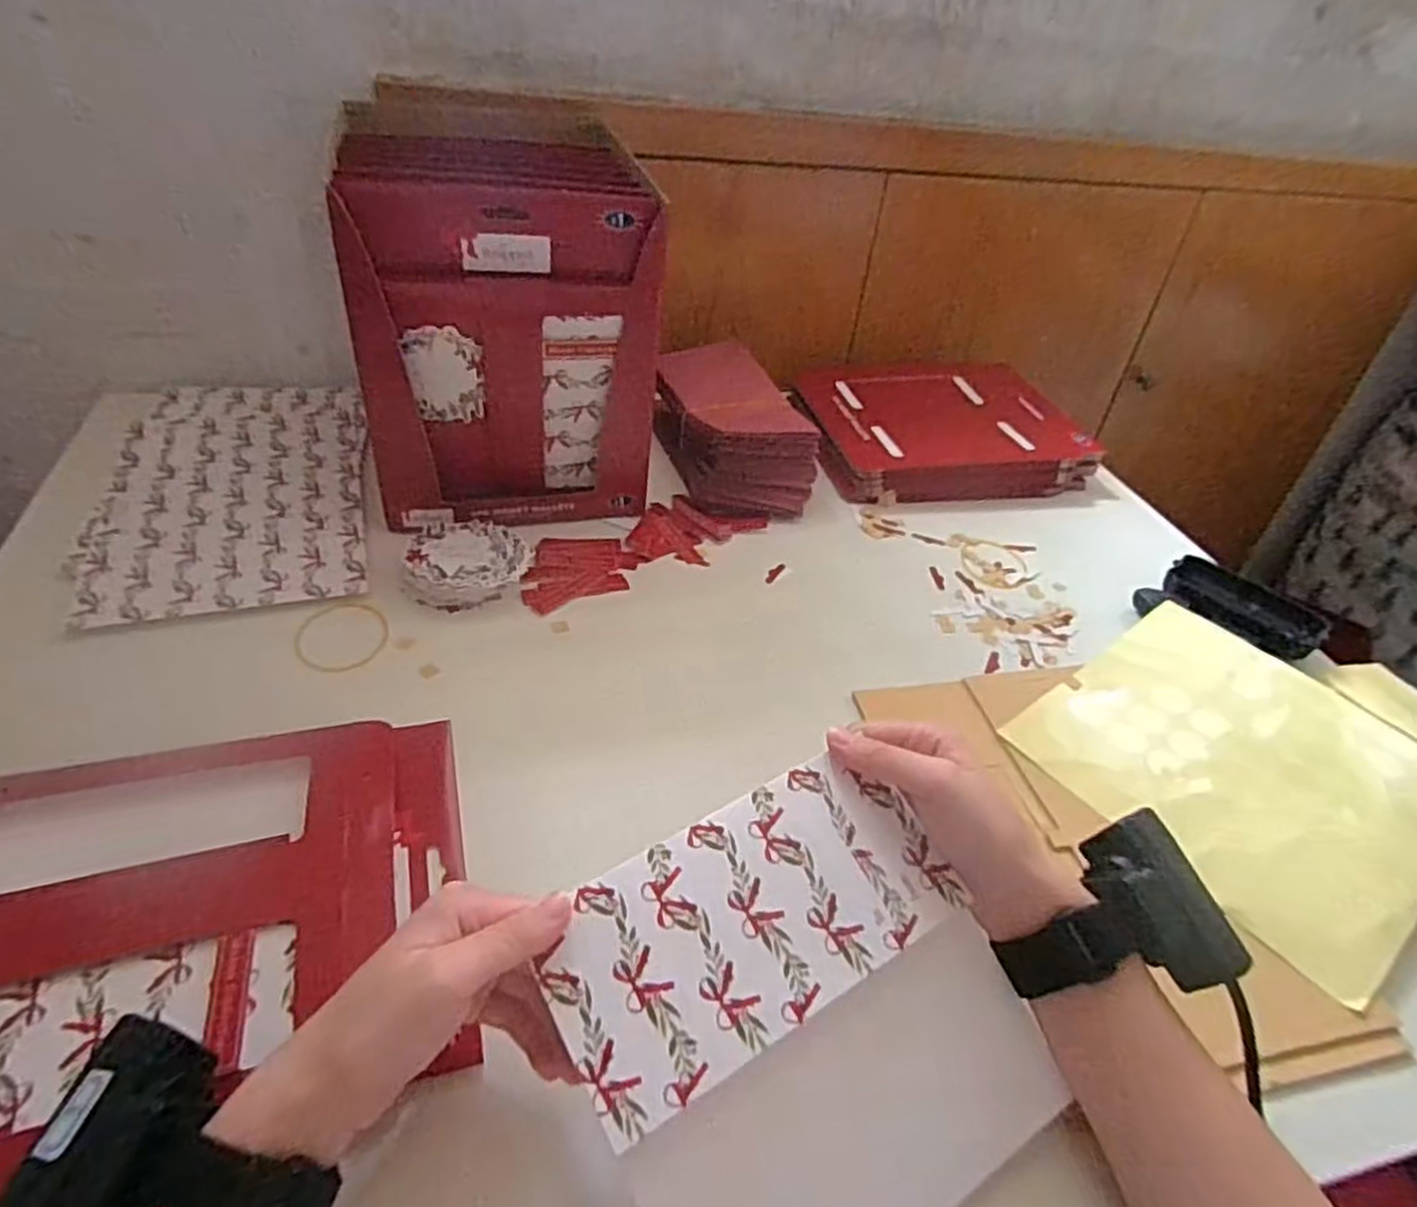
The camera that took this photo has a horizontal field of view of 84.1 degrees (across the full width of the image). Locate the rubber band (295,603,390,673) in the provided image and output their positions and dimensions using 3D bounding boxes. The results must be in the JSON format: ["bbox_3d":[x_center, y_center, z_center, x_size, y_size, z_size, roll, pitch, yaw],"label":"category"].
[{"bbox_3d":[-0.236,0.022,0.508,0.055,0.004,0.060,7,43,-6],"label":"rubber band"}]

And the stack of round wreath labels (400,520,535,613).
[{"bbox_3d":[-0.172,-0.028,0.558,0.083,0.027,0.077,-15,43,-25],"label":"stack of round wreath labels"}]

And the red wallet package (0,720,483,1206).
[{"bbox_3d":[-0.234,0.139,0.356,0.232,0.017,0.182,-8,41,-19],"label":"red wallet package"}]

